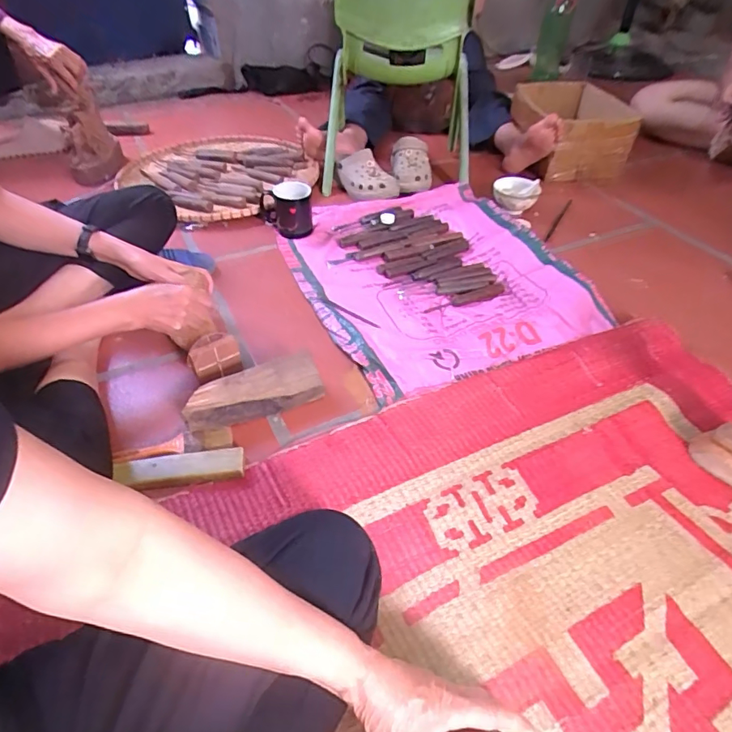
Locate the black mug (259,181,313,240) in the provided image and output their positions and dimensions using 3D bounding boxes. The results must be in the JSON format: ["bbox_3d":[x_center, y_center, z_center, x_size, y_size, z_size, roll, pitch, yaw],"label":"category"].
[{"bbox_3d":[-0.177,-0.346,1.092,0.112,0.096,0.101,-8,46,-7],"label":"black mug"}]

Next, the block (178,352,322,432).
[{"bbox_3d":[-0.161,0.045,0.713,0.191,0.071,0.043,-21,49,-18],"label":"block"}]

